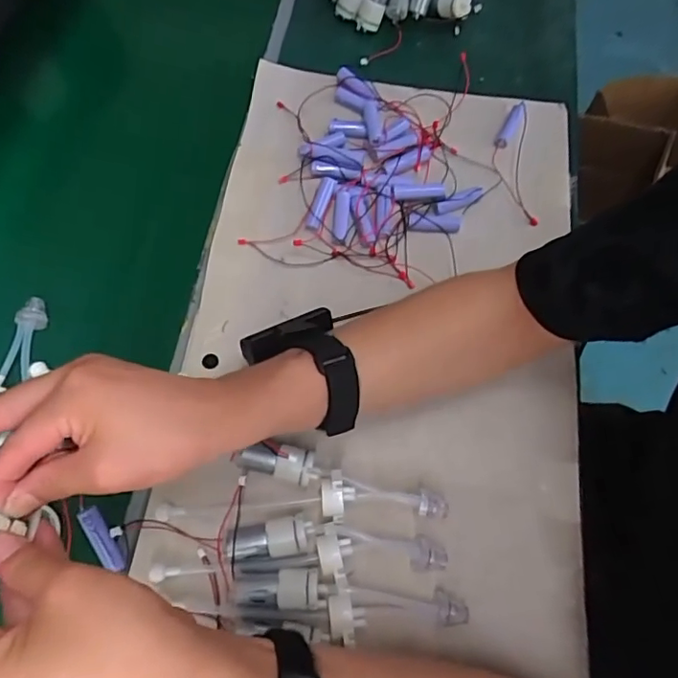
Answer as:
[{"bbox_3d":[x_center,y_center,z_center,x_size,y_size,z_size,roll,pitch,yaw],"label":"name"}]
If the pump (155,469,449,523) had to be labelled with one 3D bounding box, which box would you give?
[{"bbox_3d":[-0.025,0.116,0.400,0.209,0.032,0.031,-1,65,-2],"label":"pump"}]

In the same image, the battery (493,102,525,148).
[{"bbox_3d":[0.177,-0.222,0.561,0.014,0.014,0.052,25,67,9],"label":"battery"}]

